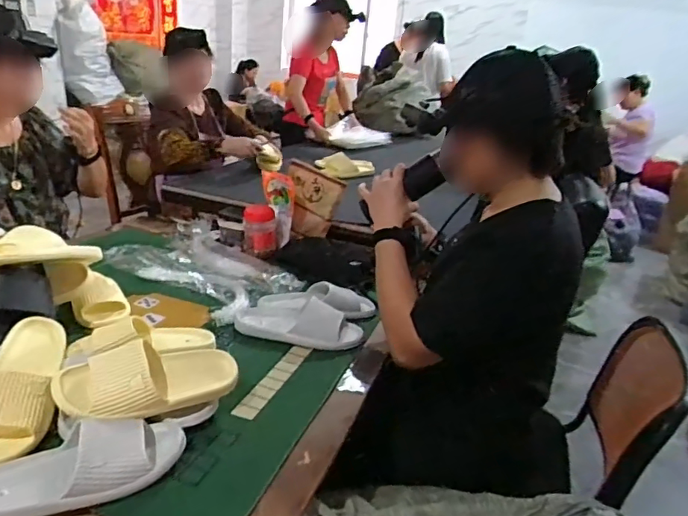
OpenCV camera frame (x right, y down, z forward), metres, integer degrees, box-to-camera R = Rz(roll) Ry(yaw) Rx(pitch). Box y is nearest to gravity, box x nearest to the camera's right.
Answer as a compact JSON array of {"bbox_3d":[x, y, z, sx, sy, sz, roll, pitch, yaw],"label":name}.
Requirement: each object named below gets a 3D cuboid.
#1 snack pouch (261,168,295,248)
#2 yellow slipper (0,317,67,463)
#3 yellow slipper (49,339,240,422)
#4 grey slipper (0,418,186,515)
[{"bbox_3d":[-0.204,-0.143,1.551,0.037,0.228,0.138,-9,26,-33],"label":"snack pouch"},{"bbox_3d":[-0.484,0.187,0.757,0.107,0.077,0.240,-1,23,-17],"label":"yellow slipper"},{"bbox_3d":[-0.289,0.176,0.773,0.253,0.076,0.103,-11,28,-36],"label":"yellow slipper"},{"bbox_3d":[-0.342,0.265,0.652,0.267,0.067,0.096,-4,24,-24],"label":"grey slipper"}]

